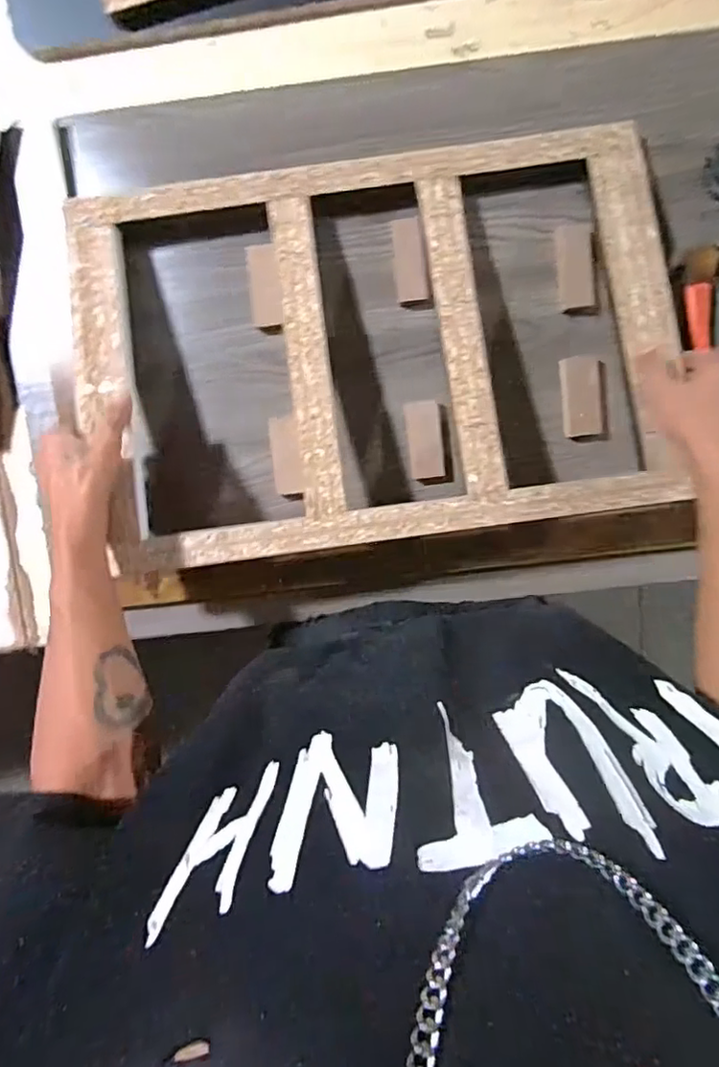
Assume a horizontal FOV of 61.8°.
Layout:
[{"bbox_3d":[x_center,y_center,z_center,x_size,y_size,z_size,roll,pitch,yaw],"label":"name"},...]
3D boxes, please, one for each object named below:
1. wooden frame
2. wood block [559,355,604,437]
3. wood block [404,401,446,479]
[{"bbox_3d":[0.015,-0.177,0.566,0.557,0.017,0.369,-8,85,1],"label":"wooden frame"},{"bbox_3d":[0.234,-0.145,0.636,0.037,0.018,0.082,-7,102,12],"label":"wood block"},{"bbox_3d":[0.070,-0.100,0.643,0.035,0.014,0.080,-7,100,0],"label":"wood block"}]

